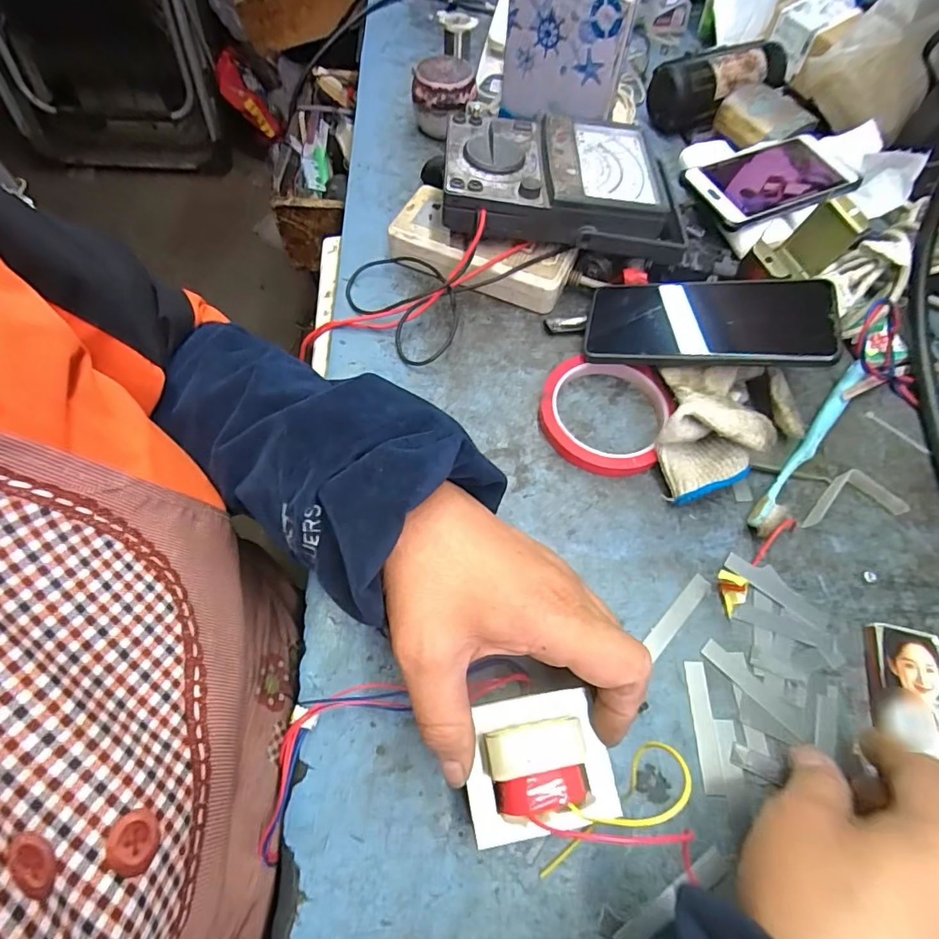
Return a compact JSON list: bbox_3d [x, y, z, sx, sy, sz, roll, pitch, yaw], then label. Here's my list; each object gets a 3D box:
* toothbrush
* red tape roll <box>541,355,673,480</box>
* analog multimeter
[{"bbox_3d":[0.241,-0.017,0.363,0.017,0.017,0.173,38,67,17],"label":"toothbrush"},{"bbox_3d":[0.097,-0.042,0.372,0.089,0.016,0.093,1,62,-1],"label":"red tape roll"},{"bbox_3d":[0.072,-0.230,0.407,0.179,0.043,0.114,2,63,-2],"label":"analog multimeter"}]

